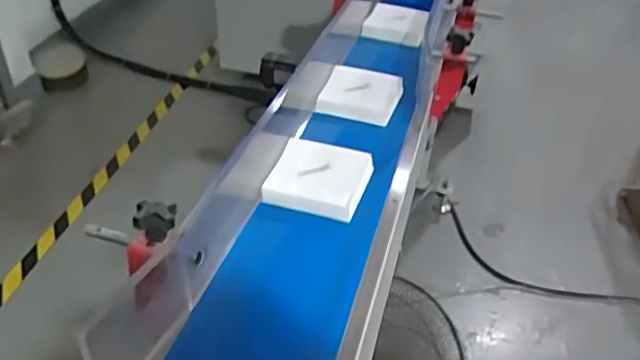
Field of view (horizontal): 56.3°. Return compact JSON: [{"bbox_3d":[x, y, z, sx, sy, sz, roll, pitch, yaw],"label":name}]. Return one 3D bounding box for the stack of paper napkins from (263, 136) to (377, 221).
[{"bbox_3d":[0.001,-0.006,0.774,0.118,0.024,0.122,12,39,12],"label":"stack of paper napkins"}]

